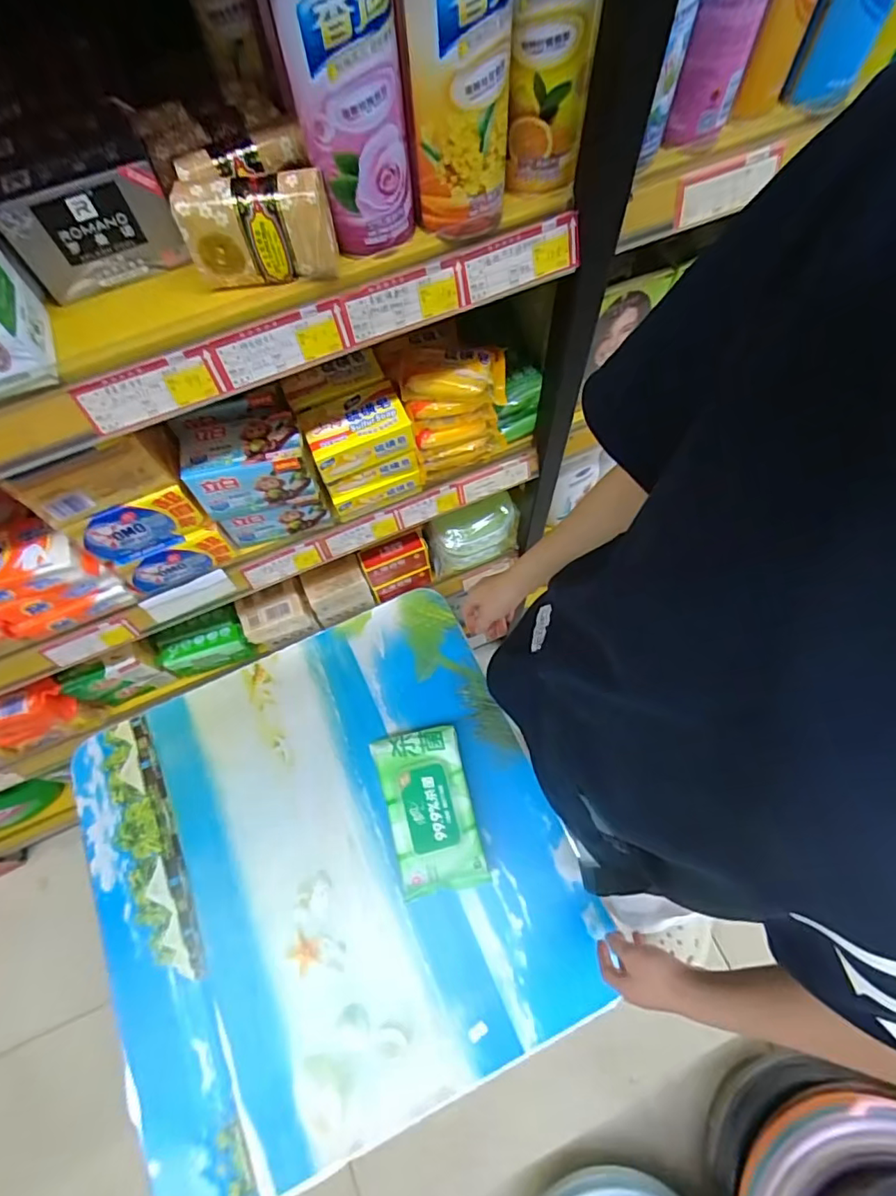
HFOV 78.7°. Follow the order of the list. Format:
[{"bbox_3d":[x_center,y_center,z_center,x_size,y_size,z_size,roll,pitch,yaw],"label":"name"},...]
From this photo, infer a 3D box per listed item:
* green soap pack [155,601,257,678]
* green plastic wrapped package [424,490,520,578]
[{"bbox_3d":[-0.359,0.067,0.814,0.121,0.066,0.060,-21,68,-6],"label":"green soap pack"},{"bbox_3d":[0.041,-0.096,0.847,0.145,0.124,0.038,-21,68,-6],"label":"green plastic wrapped package"}]

